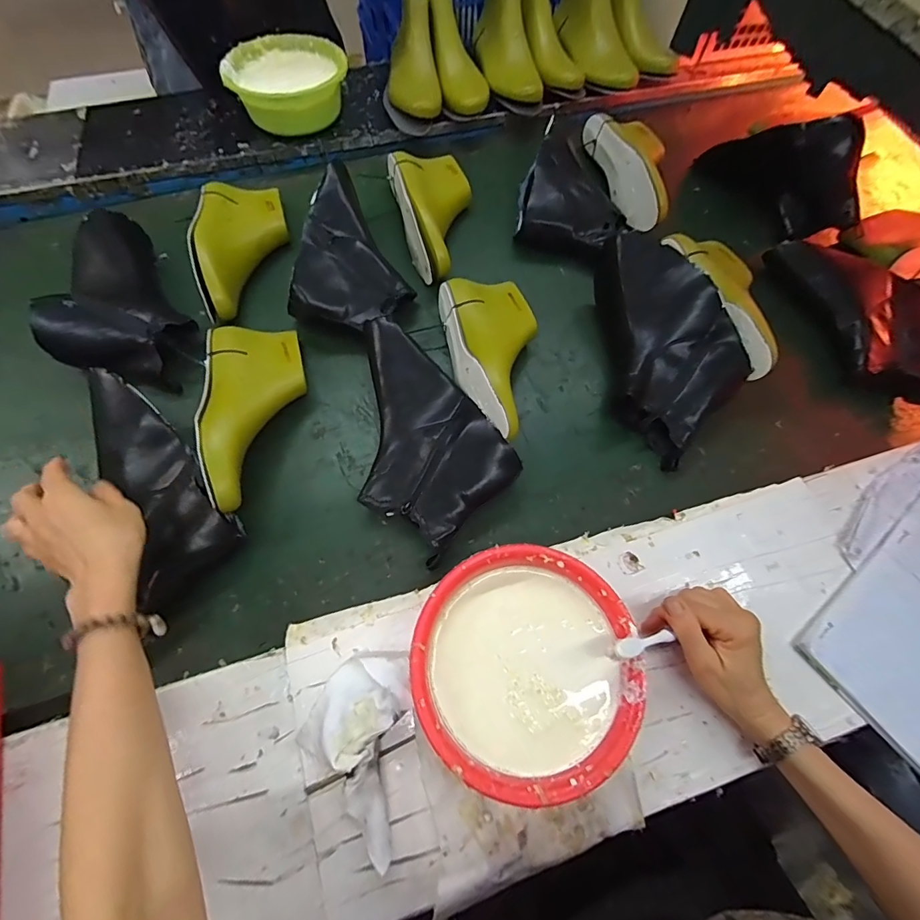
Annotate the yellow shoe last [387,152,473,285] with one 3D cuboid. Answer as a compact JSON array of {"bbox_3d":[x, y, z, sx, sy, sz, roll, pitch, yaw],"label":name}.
[{"bbox_3d":[-0.032,-0.380,0.671,0.121,0.074,0.242,-13,68,-7],"label":"yellow shoe last"}]

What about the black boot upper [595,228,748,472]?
[{"bbox_3d":[0.274,-0.152,0.574,0.143,0.104,0.287,-7,67,-5],"label":"black boot upper"}]

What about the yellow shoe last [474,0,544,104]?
[{"bbox_3d":[0.077,-0.735,0.800,0.078,0.081,0.246,-16,86,-8],"label":"yellow shoe last"}]

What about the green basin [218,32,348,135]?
[{"bbox_3d":[-0.282,-0.622,0.758,0.191,0.072,0.173,-7,67,-5],"label":"green basin"}]

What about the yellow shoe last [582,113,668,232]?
[{"bbox_3d":[0.299,-0.486,0.734,0.108,0.068,0.256,-12,68,-6],"label":"yellow shoe last"}]

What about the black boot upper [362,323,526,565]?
[{"bbox_3d":[-0.060,-0.030,0.539,0.253,0.059,0.174,42,72,15],"label":"black boot upper"}]

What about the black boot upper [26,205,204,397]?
[{"bbox_3d":[-0.465,-0.206,0.597,0.160,0.079,0.305,-32,72,-14],"label":"black boot upper"}]

